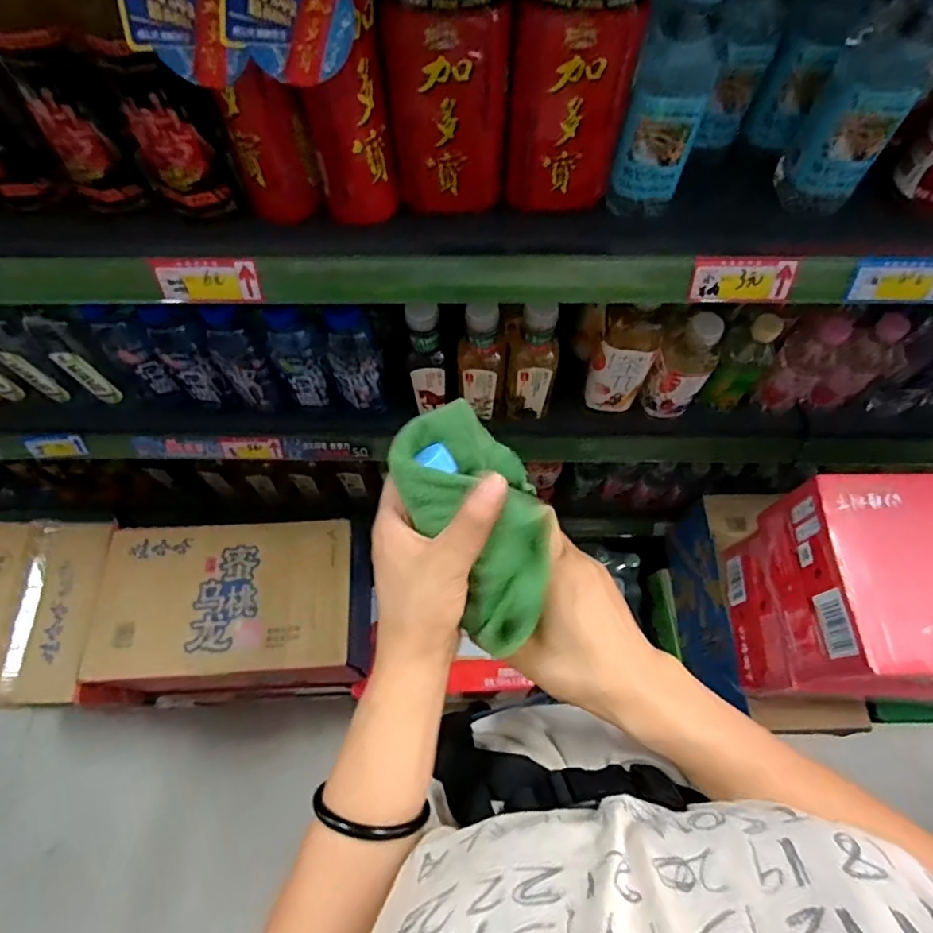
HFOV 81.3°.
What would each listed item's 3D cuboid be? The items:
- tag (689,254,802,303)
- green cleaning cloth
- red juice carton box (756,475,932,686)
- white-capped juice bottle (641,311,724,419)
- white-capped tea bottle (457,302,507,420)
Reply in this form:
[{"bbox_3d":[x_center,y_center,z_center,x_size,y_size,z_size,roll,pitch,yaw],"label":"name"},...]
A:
[{"bbox_3d":[0.241,-0.163,0.473,0.087,0.040,0.006,2,35,1],"label":"tag"},{"bbox_3d":[0.011,0.034,0.348,0.085,0.055,0.155,-20,75,-9],"label":"green cleaning cloth"},{"bbox_3d":[0.574,0.134,0.631,0.360,0.135,0.216,-1,65,-1],"label":"red juice carton box"},{"bbox_3d":[0.276,-0.121,0.703,0.057,0.163,0.060,0,65,0],"label":"white-capped juice bottle"},{"bbox_3d":[0.022,-0.132,0.691,0.062,0.203,0.053,1,65,0],"label":"white-capped tea bottle"}]

